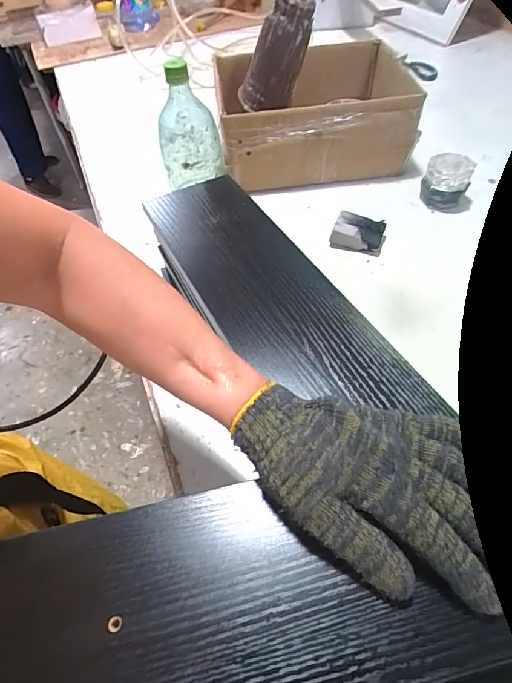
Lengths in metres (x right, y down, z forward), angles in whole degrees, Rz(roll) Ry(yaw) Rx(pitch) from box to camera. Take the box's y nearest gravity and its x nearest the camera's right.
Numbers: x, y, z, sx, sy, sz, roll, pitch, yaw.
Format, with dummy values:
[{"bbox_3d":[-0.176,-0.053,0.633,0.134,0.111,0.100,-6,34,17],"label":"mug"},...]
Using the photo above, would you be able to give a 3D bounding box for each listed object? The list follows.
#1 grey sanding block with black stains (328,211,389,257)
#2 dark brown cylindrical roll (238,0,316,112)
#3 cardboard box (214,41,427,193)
[{"bbox_3d":[0.149,-0.155,0.579,0.071,0.033,0.046,20,56,18],"label":"grey sanding block with black stains"},{"bbox_3d":[0.029,-0.411,0.592,0.078,0.163,0.080,12,58,-19],"label":"dark brown cylindrical roll"},{"bbox_3d":[0.104,-0.405,0.713,0.302,0.118,0.275,-3,52,2],"label":"cardboard box"}]

